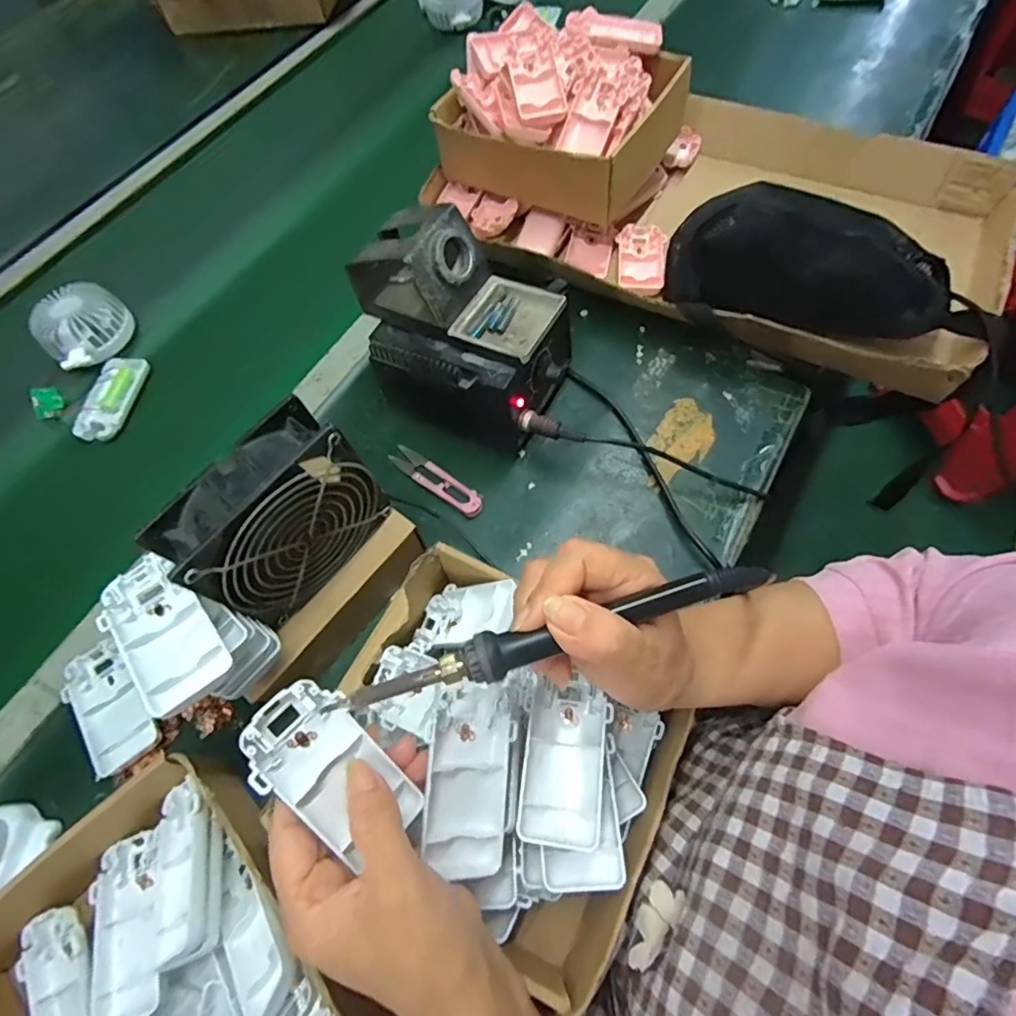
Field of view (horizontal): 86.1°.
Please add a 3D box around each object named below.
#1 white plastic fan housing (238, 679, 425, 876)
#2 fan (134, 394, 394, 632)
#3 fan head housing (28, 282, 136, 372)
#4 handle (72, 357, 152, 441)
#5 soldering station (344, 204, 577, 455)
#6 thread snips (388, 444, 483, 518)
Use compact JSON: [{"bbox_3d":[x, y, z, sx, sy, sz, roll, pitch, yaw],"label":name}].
[{"bbox_3d":[-0.088,0.131,0.268,0.049,0.014,0.092,-40,99,-31],"label":"white plastic fan housing"},{"bbox_3d":[-0.145,0.008,0.353,0.046,0.119,0.116,36,72,19],"label":"fan"},{"bbox_3d":[-0.443,-0.192,0.568,0.078,0.037,0.085,-2,64,3],"label":"fan head housing"},{"bbox_3d":[-0.401,-0.111,0.550,0.047,0.010,0.100,5,65,7],"label":"handle"},{"bbox_3d":[-0.039,-0.150,0.457,0.179,0.156,0.111,19,67,13],"label":"soldering station"},{"bbox_3d":[-0.065,-0.027,0.484,0.102,0.012,0.024,34,71,18],"label":"thread snips"}]

